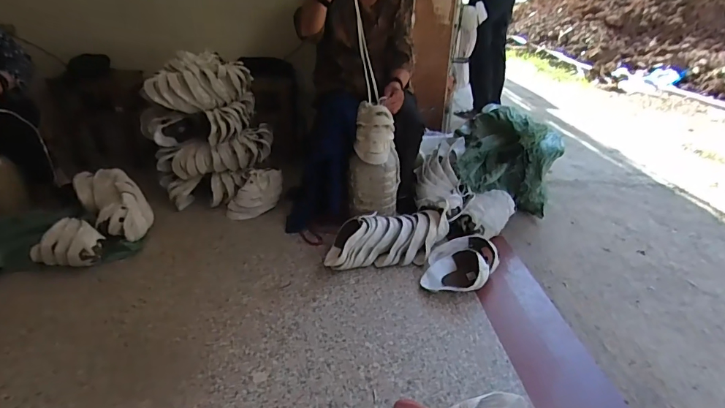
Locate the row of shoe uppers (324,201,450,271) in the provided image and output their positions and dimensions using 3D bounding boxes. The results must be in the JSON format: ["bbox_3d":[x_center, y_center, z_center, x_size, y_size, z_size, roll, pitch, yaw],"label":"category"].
[{"bbox_3d":[0.095,0.119,1.405,0.436,0.127,0.154,-4,30,-10],"label":"row of shoe uppers"}]

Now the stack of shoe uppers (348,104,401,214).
[{"bbox_3d":[0.050,-0.156,1.500,0.174,0.350,0.162,3,29,3],"label":"stack of shoe uppers"}]

